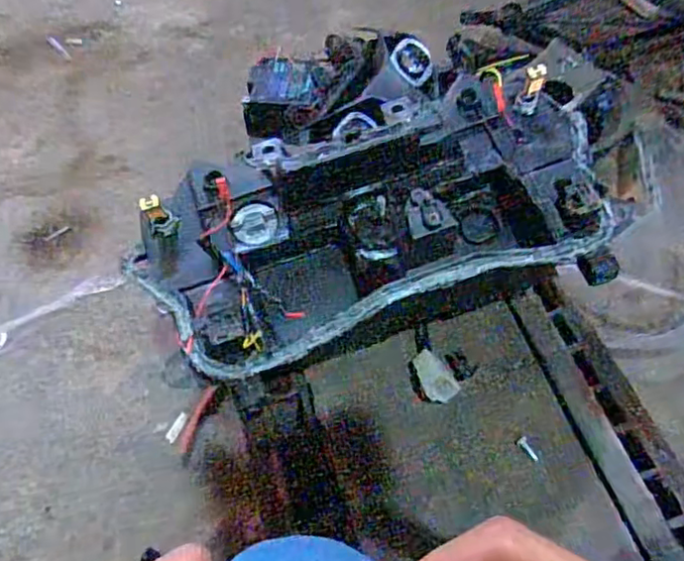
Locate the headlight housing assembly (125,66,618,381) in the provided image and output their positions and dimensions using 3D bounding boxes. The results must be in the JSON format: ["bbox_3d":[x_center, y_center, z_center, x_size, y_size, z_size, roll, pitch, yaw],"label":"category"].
[{"bbox_3d":[0.024,-0.034,0.408,0.330,0.092,0.163,-13,62,-7],"label":"headlight housing assembly"}]

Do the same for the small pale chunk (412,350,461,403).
[{"bbox_3d":[0.061,0.063,0.397,0.022,0.004,0.036,-25,64,-13],"label":"small pale chunk"}]

